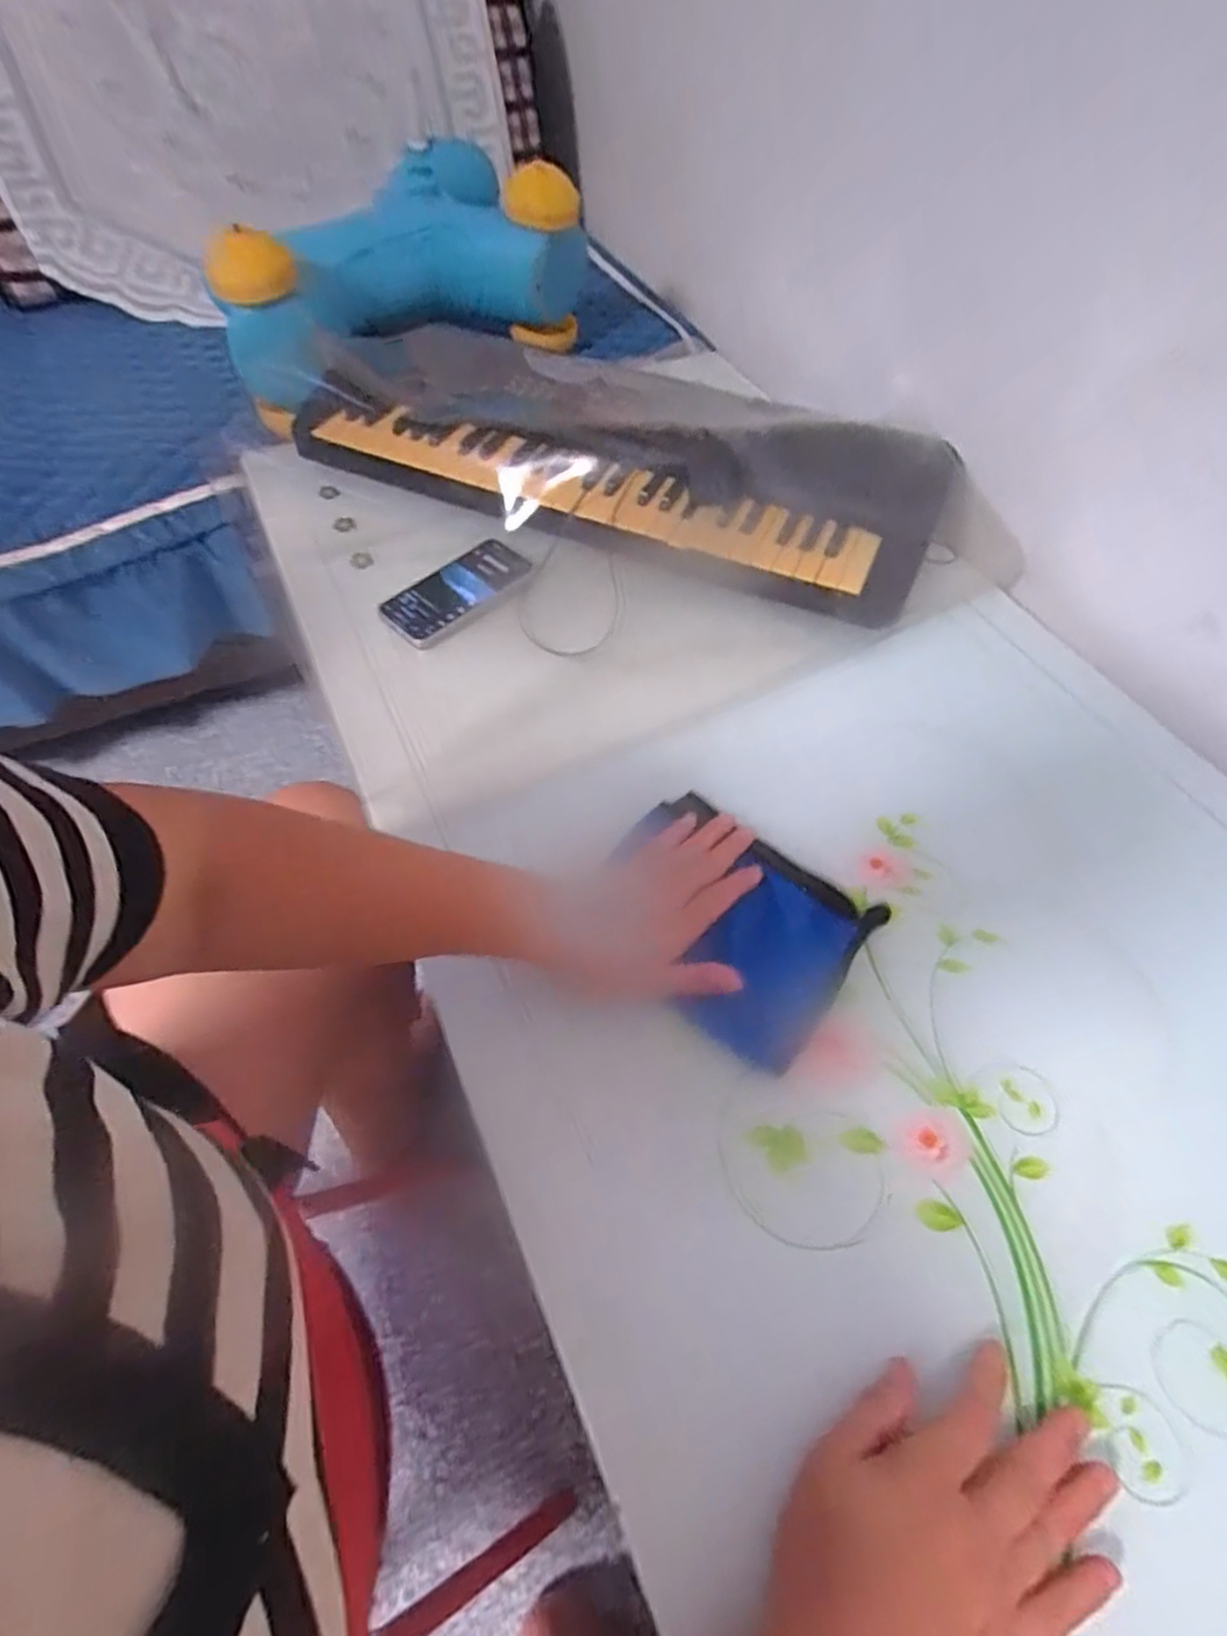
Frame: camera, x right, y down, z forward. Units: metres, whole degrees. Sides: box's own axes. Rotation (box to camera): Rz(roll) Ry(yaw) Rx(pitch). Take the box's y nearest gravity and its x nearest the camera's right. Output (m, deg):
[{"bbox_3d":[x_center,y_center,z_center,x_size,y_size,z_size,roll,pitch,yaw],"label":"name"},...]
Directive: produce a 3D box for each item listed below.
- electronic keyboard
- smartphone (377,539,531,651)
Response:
[{"bbox_3d":[-0.015,-0.416,0.792,0.749,0.099,0.241,22,58,12],"label":"electronic keyboard"},{"bbox_3d":[-0.162,-0.238,0.720,0.075,0.012,0.163,37,62,20],"label":"smartphone"}]

